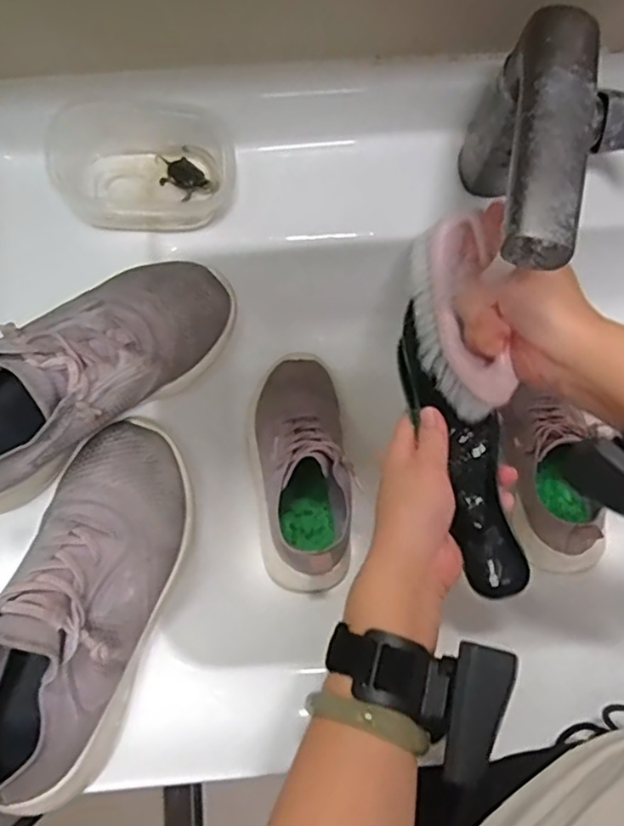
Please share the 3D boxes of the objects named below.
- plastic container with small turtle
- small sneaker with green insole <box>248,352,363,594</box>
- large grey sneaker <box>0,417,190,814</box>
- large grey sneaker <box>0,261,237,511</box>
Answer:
[{"bbox_3d":[-0.127,-0.186,0.457,0.142,0.055,0.096,9,77,1],"label":"plastic container with small turtle"},{"bbox_3d":[-0.008,0.038,0.516,0.078,0.077,0.197,-3,77,-1],"label":"small sneaker with green insole"},{"bbox_3d":[-0.134,0.107,0.359,0.084,0.107,0.226,15,65,3],"label":"large grey sneaker"},{"bbox_3d":[-0.146,-0.029,0.387,0.218,0.086,0.082,-44,81,-9],"label":"large grey sneaker"}]

